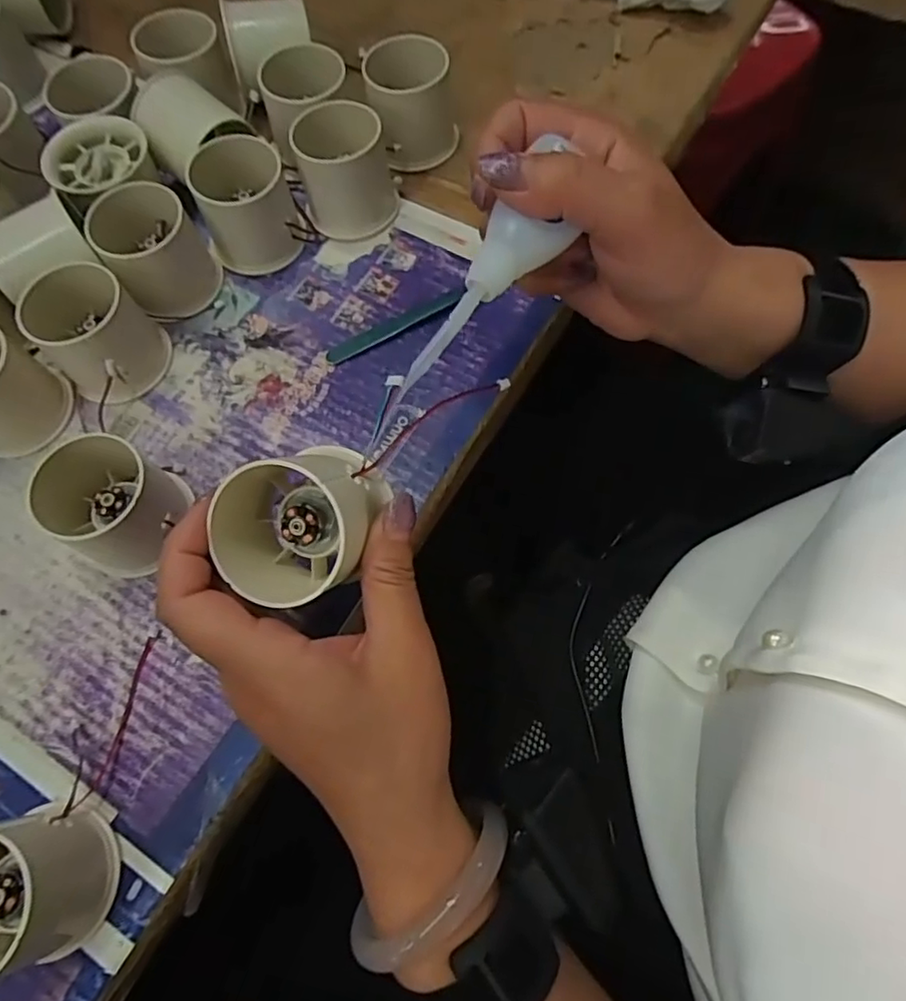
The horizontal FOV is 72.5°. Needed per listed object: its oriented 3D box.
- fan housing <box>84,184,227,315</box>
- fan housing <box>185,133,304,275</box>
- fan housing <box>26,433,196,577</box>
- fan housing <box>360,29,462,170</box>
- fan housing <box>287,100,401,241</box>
[{"bbox_3d":[-0.167,-0.140,0.344,0.050,0.047,0.062,-37,72,-12],"label":"fan housing"},{"bbox_3d":[-0.119,-0.170,0.355,0.054,0.048,0.056,-16,69,-5],"label":"fan housing"},{"bbox_3d":[-0.162,0.002,0.296,0.059,0.039,0.057,23,71,10],"label":"fan housing"},{"bbox_3d":[-0.025,-0.242,0.381,0.051,0.052,0.052,-3,69,0],"label":"fan housing"},{"bbox_3d":[-0.064,-0.193,0.362,0.054,0.049,0.053,-11,69,-3],"label":"fan housing"}]

